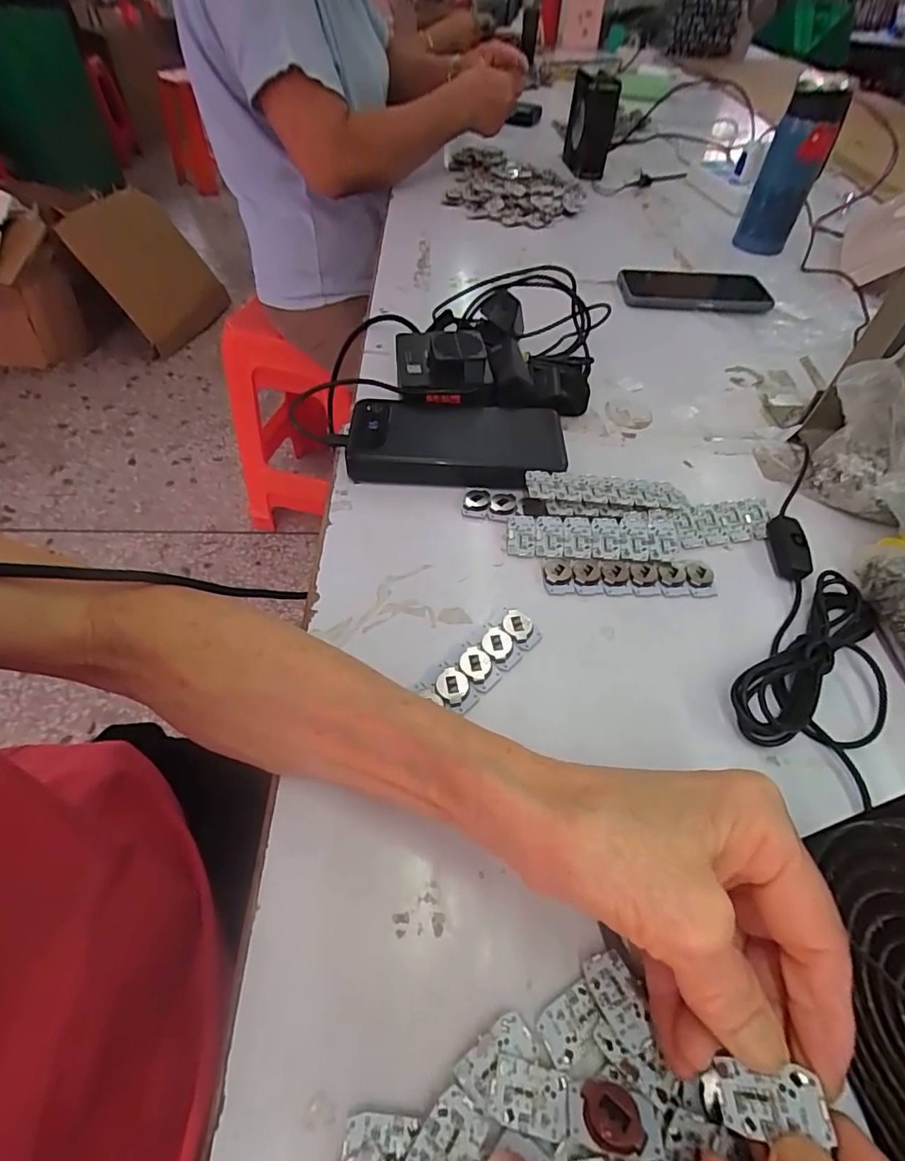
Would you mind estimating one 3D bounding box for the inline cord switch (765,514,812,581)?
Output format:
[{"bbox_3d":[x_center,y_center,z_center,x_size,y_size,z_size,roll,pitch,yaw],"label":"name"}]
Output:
[{"bbox_3d":[0.218,-0.023,0.348,0.017,0.021,0.048,9,51,3],"label":"inline cord switch"}]

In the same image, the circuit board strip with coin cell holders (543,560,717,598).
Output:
[{"bbox_3d":[0.111,-0.002,0.334,0.105,0.006,0.025,1,51,-3],"label":"circuit board strip with coin cell holders"}]

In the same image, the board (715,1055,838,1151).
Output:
[{"bbox_3d":[0.093,0.153,0.157,0.029,0.004,0.016,-29,44,29],"label":"board"}]

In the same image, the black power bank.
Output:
[{"bbox_3d":[0.003,-0.099,0.391,0.150,0.025,0.069,3,51,-2],"label":"black power bank"}]

